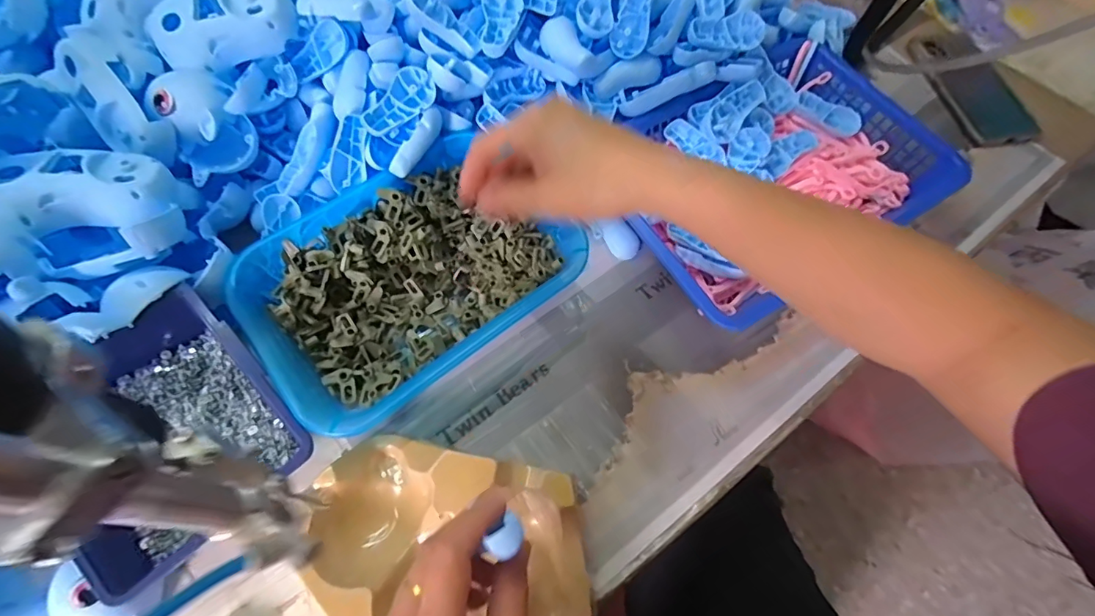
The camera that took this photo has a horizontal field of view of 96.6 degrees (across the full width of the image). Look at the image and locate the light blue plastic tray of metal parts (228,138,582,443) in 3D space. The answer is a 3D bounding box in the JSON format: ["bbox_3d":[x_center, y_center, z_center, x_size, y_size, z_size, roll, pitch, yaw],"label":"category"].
[{"bbox_3d":[-0.118,-0.035,0.419,0.255,0.057,0.198,-37,73,-16],"label":"light blue plastic tray of metal parts"}]

